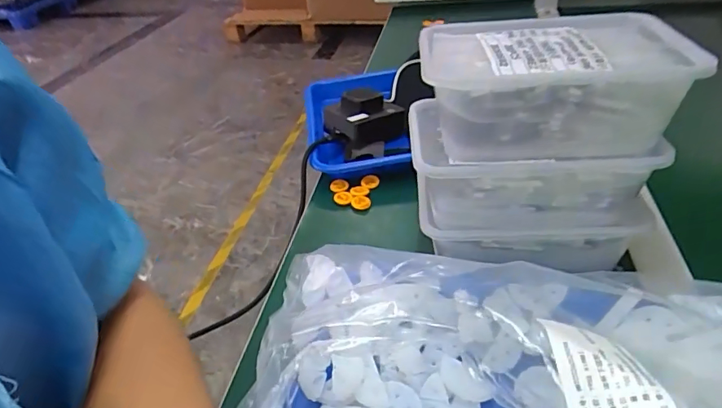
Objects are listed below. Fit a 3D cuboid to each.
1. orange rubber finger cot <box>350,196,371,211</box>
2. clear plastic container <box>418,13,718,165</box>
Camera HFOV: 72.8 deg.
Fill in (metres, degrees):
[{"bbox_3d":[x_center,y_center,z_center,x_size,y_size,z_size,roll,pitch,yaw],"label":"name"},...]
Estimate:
[{"bbox_3d":[0.000,-0.001,0.507,0.020,0.006,0.017,3,39,11],"label":"orange rubber finger cot"},{"bbox_3d":[0.124,-0.084,0.344,0.164,0.064,0.109,-3,39,4],"label":"clear plastic container"}]

